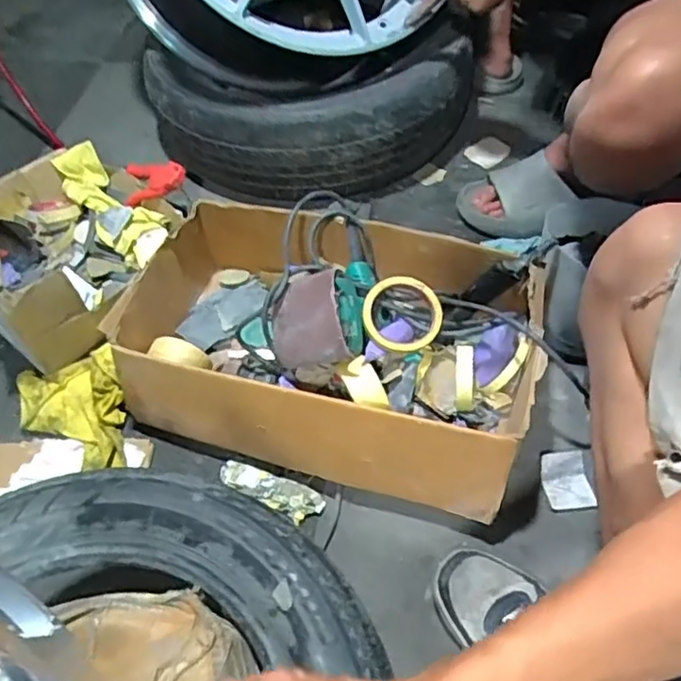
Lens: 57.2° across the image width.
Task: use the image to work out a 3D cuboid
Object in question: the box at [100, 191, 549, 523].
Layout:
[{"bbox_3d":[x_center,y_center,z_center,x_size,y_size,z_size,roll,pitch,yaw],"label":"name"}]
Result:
[{"bbox_3d":[-0.013,0.002,0.777,0.482,0.159,0.306,14,56,12],"label":"box"}]

